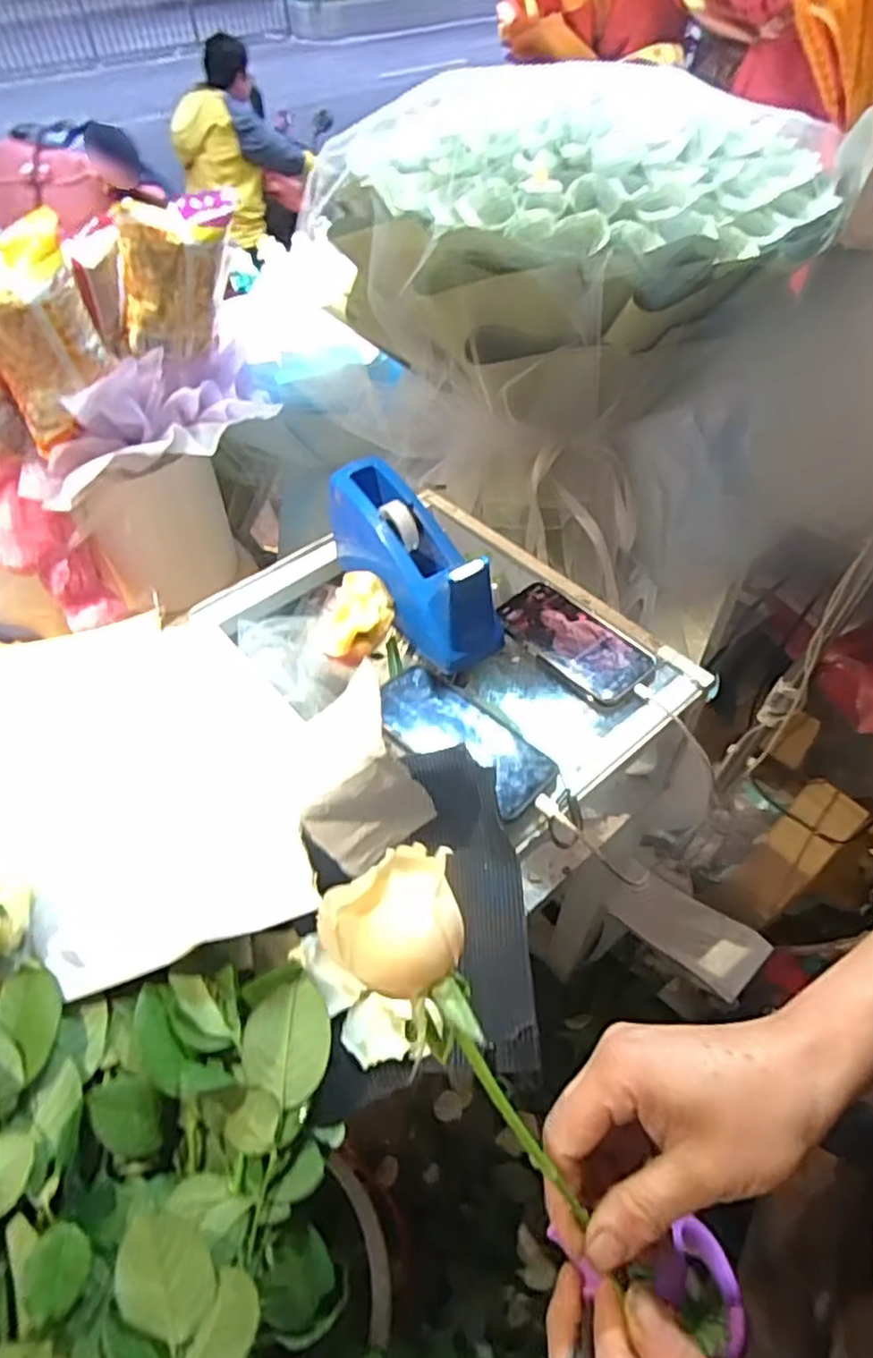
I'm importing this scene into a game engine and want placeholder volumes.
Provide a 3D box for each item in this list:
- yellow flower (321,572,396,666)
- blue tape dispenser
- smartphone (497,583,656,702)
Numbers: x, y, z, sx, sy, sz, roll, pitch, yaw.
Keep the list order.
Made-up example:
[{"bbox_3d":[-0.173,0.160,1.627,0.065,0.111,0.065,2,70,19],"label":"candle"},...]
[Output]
[{"bbox_3d":[-0.068,-0.056,0.602,0.053,0.036,0.086,11,54,10],"label":"yellow flower"},{"bbox_3d":[-0.025,-0.115,0.638,0.070,0.094,0.219,-26,57,-17],"label":"blue tape dispenser"},{"bbox_3d":[0.125,-0.038,0.620,0.071,0.006,0.143,-37,60,-23],"label":"smartphone"}]

